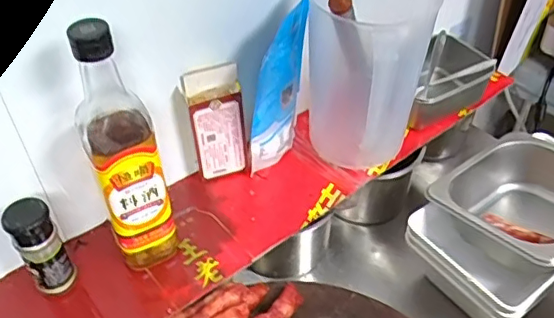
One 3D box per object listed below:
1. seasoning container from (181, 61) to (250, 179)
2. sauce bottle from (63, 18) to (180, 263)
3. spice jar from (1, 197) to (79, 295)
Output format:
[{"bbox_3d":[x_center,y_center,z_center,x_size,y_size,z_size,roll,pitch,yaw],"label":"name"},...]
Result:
[{"bbox_3d":[-0.065,-0.035,0.640,0.057,0.147,0.027,-16,47,-13],"label":"seasoning container"},{"bbox_3d":[-0.136,0.000,0.516,0.059,0.269,0.056,-17,47,-14],"label":"sauce bottle"},{"bbox_3d":[-0.220,0.083,0.537,0.038,0.099,0.034,-31,52,-26],"label":"spice jar"}]

